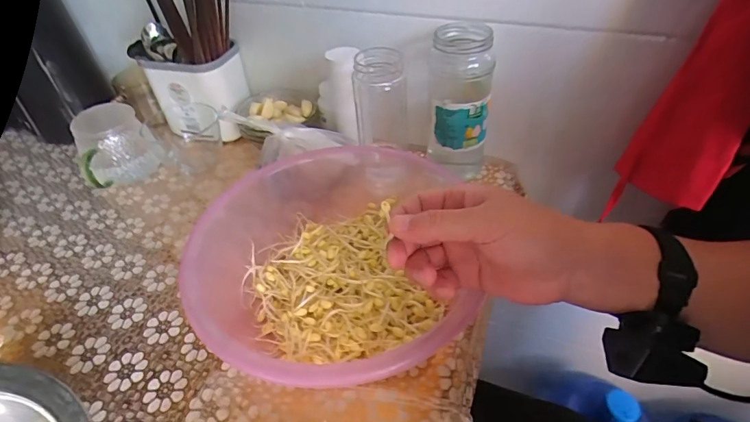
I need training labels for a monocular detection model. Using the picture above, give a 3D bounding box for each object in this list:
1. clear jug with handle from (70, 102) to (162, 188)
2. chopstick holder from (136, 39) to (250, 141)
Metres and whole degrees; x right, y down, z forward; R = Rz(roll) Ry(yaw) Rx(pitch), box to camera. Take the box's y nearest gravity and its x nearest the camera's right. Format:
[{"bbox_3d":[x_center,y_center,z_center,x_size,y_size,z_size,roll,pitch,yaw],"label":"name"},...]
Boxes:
[{"bbox_3d":[-0.380,-0.097,0.609,0.098,0.094,0.091,-28,48,-23],"label":"clear jug with handle"},{"bbox_3d":[-0.281,-0.188,0.661,0.137,0.116,0.097,4,44,9],"label":"chopstick holder"}]

